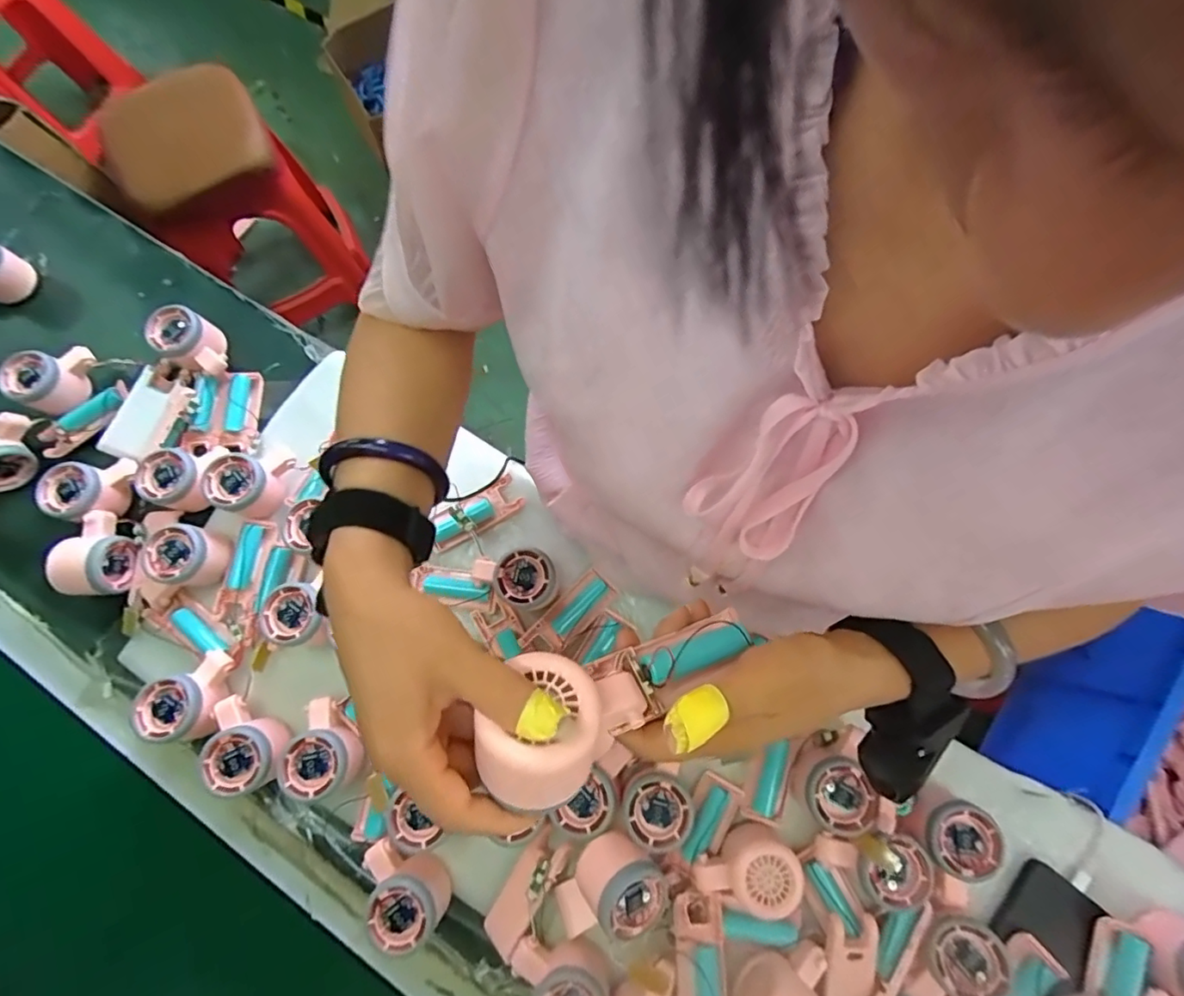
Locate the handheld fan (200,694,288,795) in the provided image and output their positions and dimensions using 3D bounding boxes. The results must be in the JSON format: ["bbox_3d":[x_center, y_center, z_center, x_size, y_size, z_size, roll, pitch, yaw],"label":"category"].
[{"bbox_3d":[-0.318,0.226,0.509,0.058,0.056,0.088,-35,77,-6],"label":"handheld fan"}]

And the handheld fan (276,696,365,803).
[{"bbox_3d":[-0.248,0.228,0.511,0.057,0.058,0.078,-16,76,-1],"label":"handheld fan"}]

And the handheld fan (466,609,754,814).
[{"bbox_3d":[0.015,0.095,0.287,0.156,0.051,0.063,-17,74,-39],"label":"handheld fan"}]

